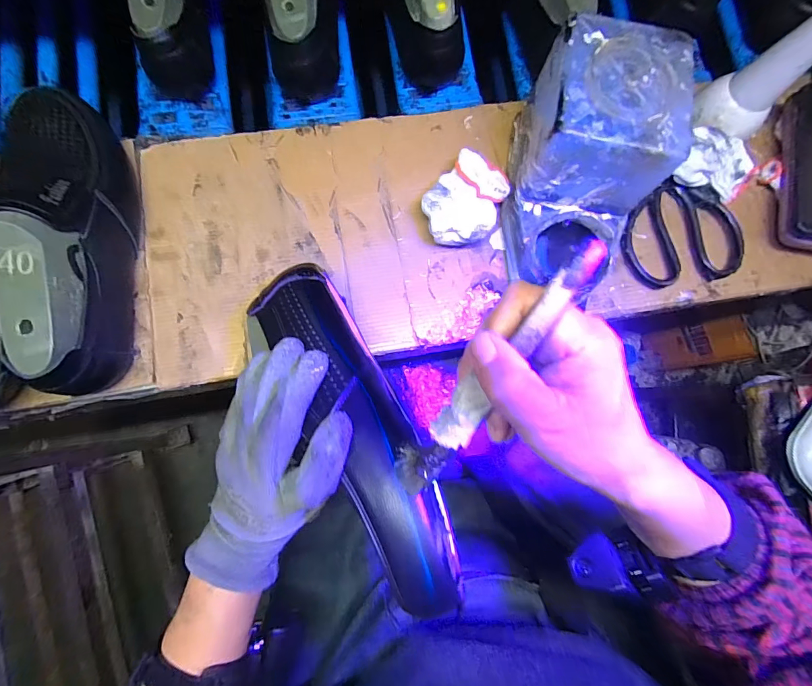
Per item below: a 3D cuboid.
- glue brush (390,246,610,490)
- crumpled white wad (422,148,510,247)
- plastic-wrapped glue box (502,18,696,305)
[{"bbox_3d":[0.038,0.019,0.184,0.020,0.021,0.150,34,117,2],"label":"glue brush"},{"bbox_3d":[0.057,-0.130,0.359,0.064,0.041,0.094,35,81,2],"label":"crumpled white wad"},{"bbox_3d":[0.148,-0.140,0.325,0.102,0.114,0.189,9,81,-2],"label":"plastic-wrapped glue box"}]

